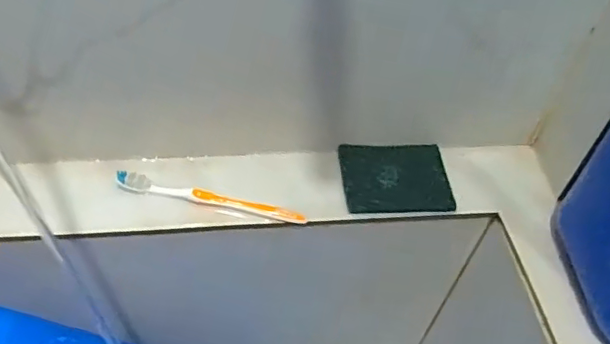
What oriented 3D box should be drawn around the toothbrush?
[{"bbox_3d":[-0.086,0.024,0.536,0.174,0.020,0.015,10,49,3],"label":"toothbrush"}]

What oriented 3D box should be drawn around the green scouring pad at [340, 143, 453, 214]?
[{"bbox_3d":[0.089,0.004,0.569,0.102,0.004,0.081,0,49,-6],"label":"green scouring pad"}]

